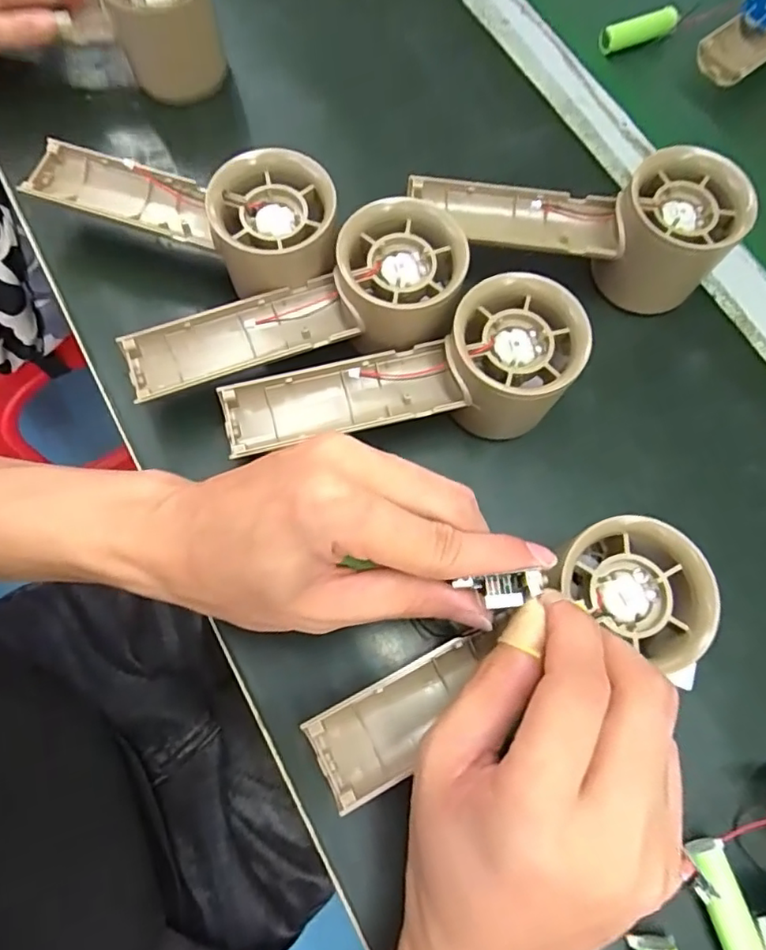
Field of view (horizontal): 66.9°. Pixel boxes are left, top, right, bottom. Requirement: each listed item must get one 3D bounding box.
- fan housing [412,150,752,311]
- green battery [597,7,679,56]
[{"bbox_3d":[0.091,-0.117,0.289,0.147,0.063,0.053,3,73,1],"label":"fan housing"},{"bbox_3d":[0.164,-0.284,0.366,0.056,0.014,0.011,-21,75,-6],"label":"green battery"}]

